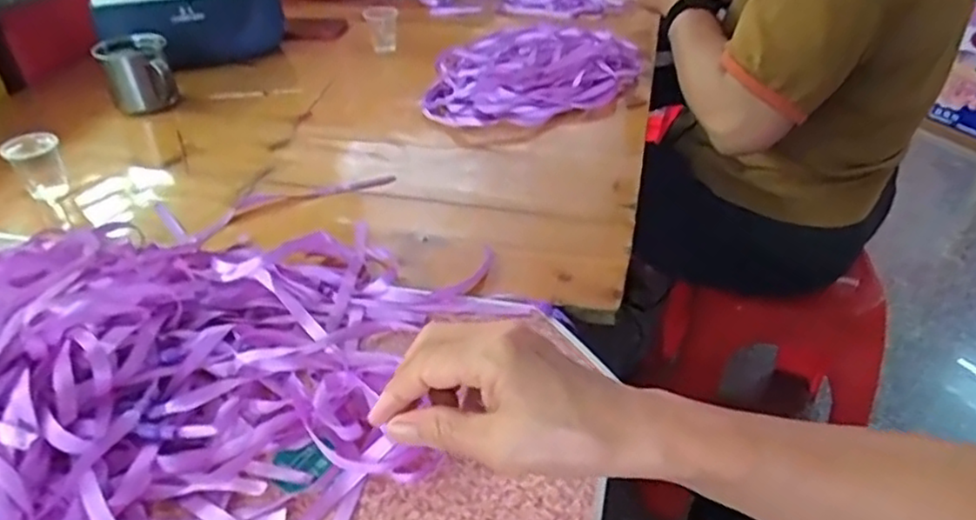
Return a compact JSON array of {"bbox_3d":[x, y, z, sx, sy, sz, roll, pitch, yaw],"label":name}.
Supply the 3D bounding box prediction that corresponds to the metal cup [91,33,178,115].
[{"bbox_3d":[-0.440,-0.234,0.867,0.082,0.075,0.072,-20,40,-24],"label":"metal cup"}]

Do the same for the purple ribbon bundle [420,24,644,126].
[{"bbox_3d":[0.057,-0.251,0.906,0.314,0.027,0.221,-17,39,-21],"label":"purple ribbon bundle"}]

